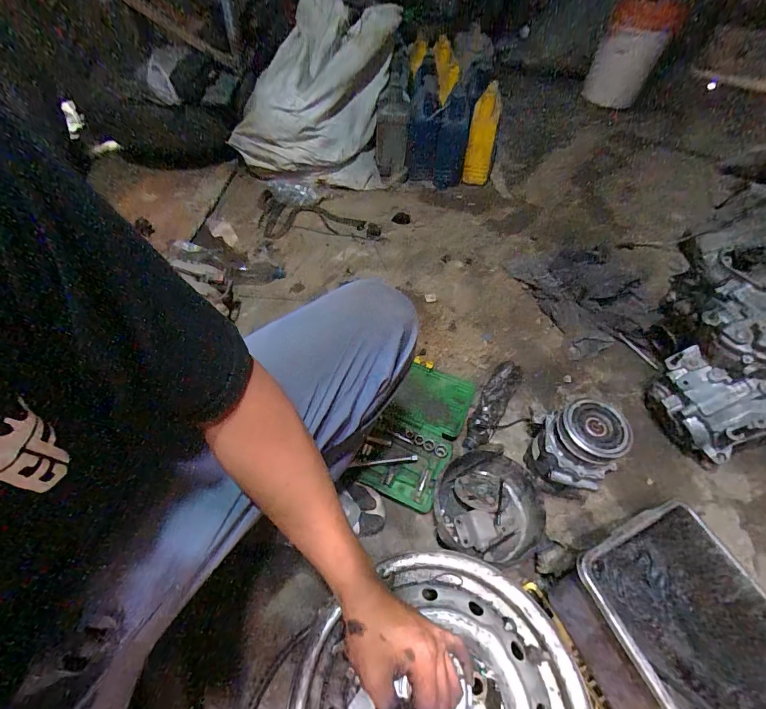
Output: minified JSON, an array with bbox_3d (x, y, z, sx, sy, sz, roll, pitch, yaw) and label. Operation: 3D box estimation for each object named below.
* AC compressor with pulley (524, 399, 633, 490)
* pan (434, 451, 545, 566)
[{"bbox_3d":[0.350,0.178,0.720,0.129,0.176,0.131,24,55,15],"label":"AC compressor with pulley"},{"bbox_3d":[0.197,0.282,0.717,0.197,0.083,0.180,1,53,-2],"label":"pan"}]

